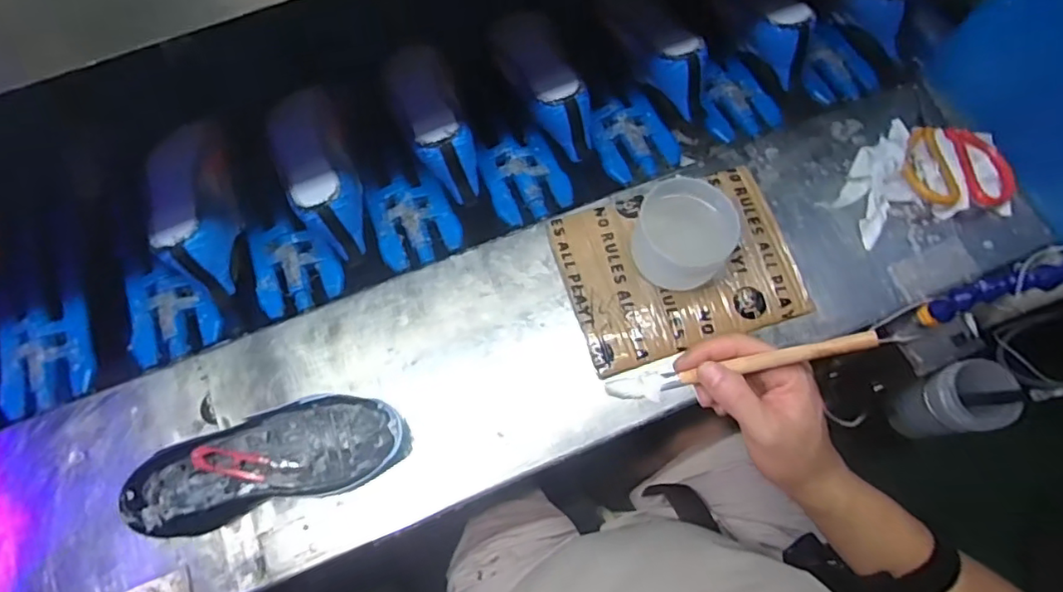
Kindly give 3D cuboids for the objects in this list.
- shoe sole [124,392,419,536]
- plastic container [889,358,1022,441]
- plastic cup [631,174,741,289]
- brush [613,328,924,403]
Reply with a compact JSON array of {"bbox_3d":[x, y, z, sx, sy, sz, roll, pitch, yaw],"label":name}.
[{"bbox_3d":[-0.236,0.148,0.523,0.237,0.047,0.094,-16,70,-4],"label":"shoe sole"},{"bbox_3d":[0.475,0.122,0.646,0.071,0.114,0.070,-1,70,1],"label":"plastic container"},{"bbox_3d":[0.149,-0.058,0.570,0.090,0.073,0.093,-1,70,1],"label":"plastic cup"},{"bbox_3d":[0.143,0.050,0.396,0.196,0.013,0.020,-16,64,25],"label":"brush"}]

